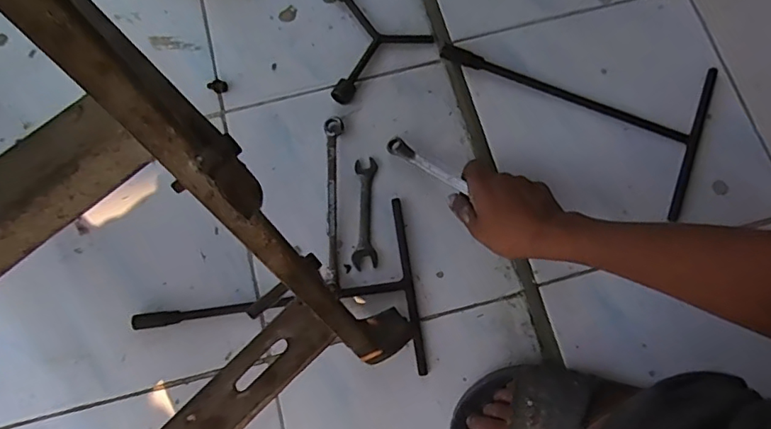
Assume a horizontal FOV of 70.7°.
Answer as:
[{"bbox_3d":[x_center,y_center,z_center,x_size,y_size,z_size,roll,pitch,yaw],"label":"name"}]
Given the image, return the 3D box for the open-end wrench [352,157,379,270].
[{"bbox_3d":[-0.023,-0.002,0.625,0.027,0.004,0.128,-1,74,2],"label":"open-end wrench"}]

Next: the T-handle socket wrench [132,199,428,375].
[{"bbox_3d":[-0.120,0.096,0.593,0.302,0.015,0.187,-9,74,0],"label":"T-handle socket wrench"}]

